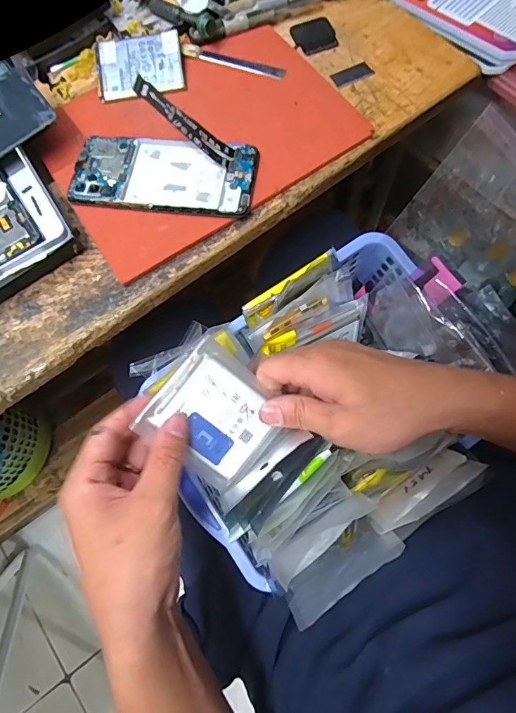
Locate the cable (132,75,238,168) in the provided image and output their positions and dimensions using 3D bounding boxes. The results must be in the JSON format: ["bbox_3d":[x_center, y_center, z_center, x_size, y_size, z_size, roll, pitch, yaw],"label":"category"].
[{"bbox_3d":[-0.054,-0.179,0.334,0.009,0.091,0.020,-4,70,45],"label":"cable"}]

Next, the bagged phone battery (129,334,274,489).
[{"bbox_3d":[-0.031,0.041,0.313,0.083,0.008,0.083,37,87,-12],"label":"bagged phone battery"}]

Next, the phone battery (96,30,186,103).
[{"bbox_3d":[-0.109,-0.271,0.401,0.077,0.009,0.059,-7,76,-2],"label":"phone battery"}]

